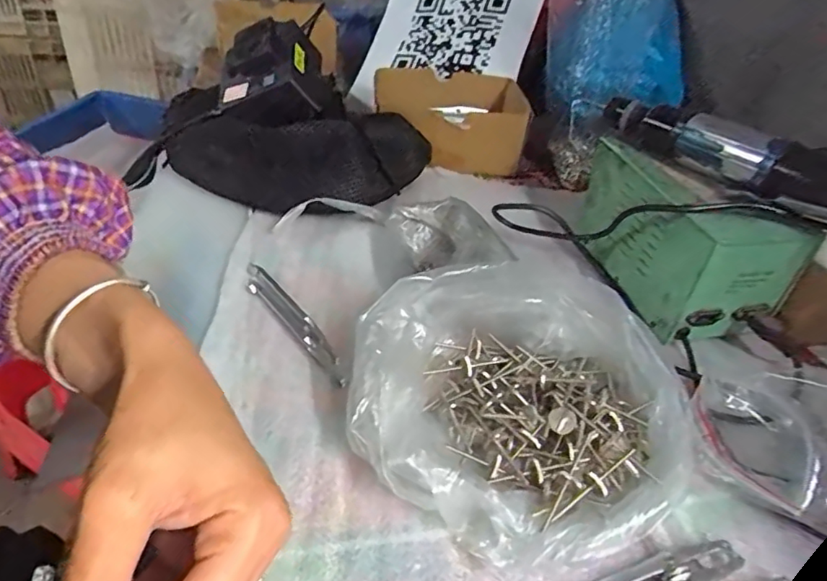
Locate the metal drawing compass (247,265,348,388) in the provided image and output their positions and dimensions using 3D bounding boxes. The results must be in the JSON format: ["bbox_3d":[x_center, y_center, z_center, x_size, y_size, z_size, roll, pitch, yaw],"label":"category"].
[{"bbox_3d":[-0.086,0.019,0.399,0.018,0.005,0.139,-24,48,-34],"label":"metal drawing compass"}]

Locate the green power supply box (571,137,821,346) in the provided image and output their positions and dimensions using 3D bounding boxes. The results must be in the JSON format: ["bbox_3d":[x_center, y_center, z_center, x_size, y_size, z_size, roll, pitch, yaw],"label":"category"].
[{"bbox_3d":[0.206,-0.049,0.448,0.093,0.084,0.163,-7,40,-16],"label":"green power supply box"}]

